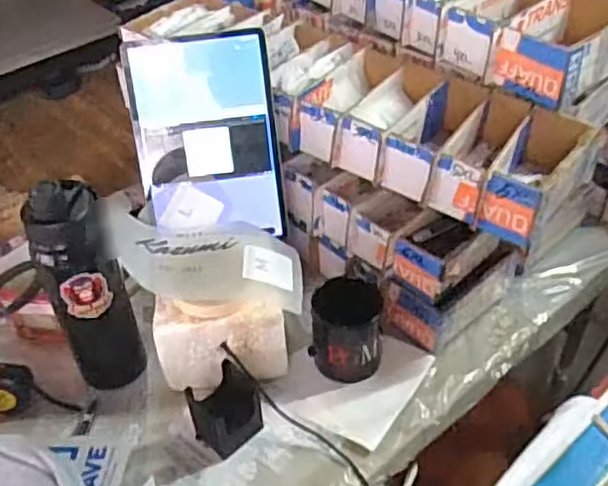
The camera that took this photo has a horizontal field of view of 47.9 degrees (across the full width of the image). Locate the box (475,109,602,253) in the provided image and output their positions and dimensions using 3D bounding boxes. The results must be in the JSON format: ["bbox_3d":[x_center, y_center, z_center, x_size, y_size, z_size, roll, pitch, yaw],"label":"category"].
[{"bbox_3d":[0.252,-0.075,0.742,0.078,0.075,0.161,22,46,23],"label":"box"}]

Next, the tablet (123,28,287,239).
[{"bbox_3d":[-0.112,-0.122,0.796,0.158,0.227,0.009,-7,13,-4],"label":"tablet"}]

